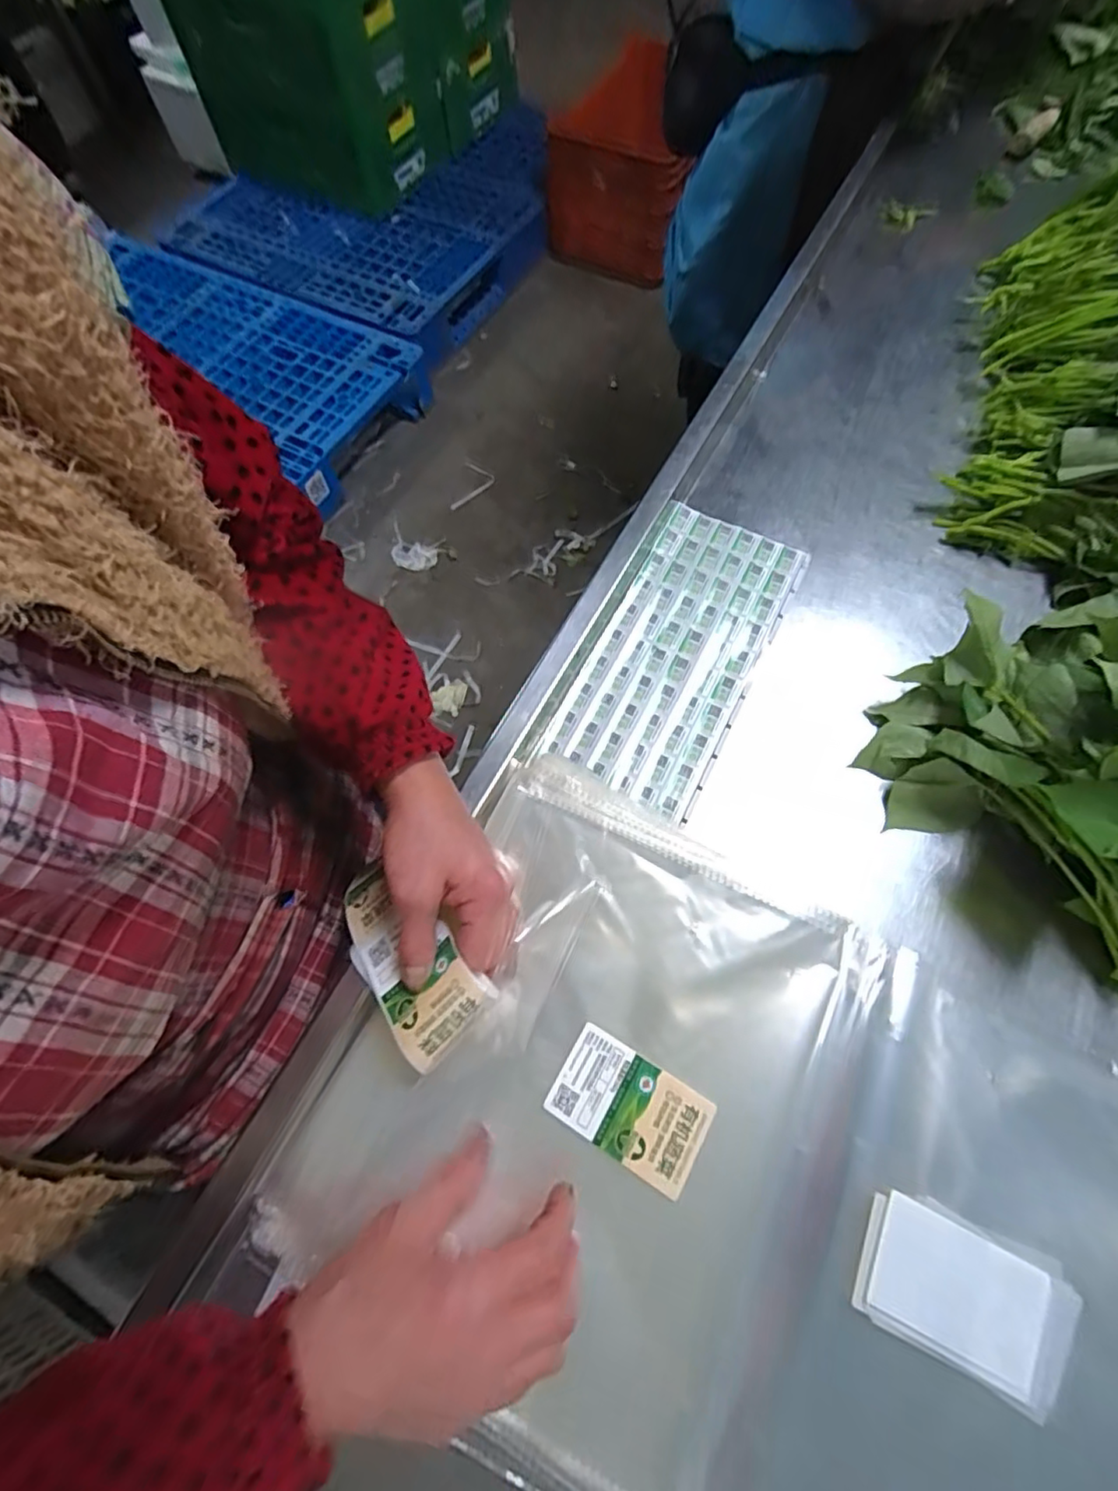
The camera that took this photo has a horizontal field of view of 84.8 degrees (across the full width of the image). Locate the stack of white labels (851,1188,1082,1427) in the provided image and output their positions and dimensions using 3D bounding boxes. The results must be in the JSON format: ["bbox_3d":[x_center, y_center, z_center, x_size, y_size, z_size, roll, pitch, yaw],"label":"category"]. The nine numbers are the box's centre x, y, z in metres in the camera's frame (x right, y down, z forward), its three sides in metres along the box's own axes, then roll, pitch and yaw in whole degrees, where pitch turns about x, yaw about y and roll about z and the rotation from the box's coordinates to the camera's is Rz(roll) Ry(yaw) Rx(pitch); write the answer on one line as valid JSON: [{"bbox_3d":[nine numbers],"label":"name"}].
[{"bbox_3d":[0.217,0.296,0.329,0.108,0.011,0.070,22,69,11],"label":"stack of white labels"}]

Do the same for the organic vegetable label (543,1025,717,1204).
[{"bbox_3d":[0.042,0.218,0.369,0.089,0.004,0.055,27,71,15],"label":"organic vegetable label"}]

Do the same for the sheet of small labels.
[{"bbox_3d":[0.095,-0.079,0.504,0.132,0.007,0.273,26,71,11],"label":"sheet of small labels"}]

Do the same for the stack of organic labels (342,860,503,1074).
[{"bbox_3d":[-0.096,0.124,0.376,0.059,0.014,0.131,-47,54,-1],"label":"stack of organic labels"}]

